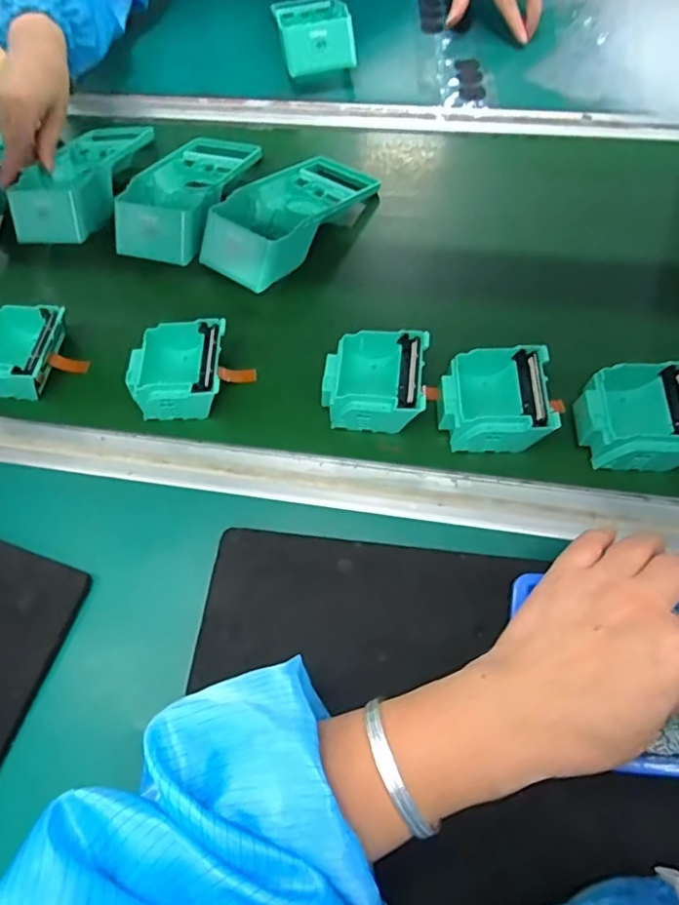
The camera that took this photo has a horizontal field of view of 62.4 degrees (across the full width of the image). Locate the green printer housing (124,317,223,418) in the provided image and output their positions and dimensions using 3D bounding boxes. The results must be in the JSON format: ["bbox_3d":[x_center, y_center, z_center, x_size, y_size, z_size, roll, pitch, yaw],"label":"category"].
[{"bbox_3d":[-0.132,-0.068,0.465,0.075,0.037,0.078,-1,63,3],"label":"green printer housing"}]

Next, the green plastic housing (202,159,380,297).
[{"bbox_3d":[-0.049,-0.232,0.532,0.096,0.052,0.190,30,69,17],"label":"green plastic housing"}]

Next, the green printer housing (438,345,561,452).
[{"bbox_3d":[0.118,-0.041,0.433,0.081,0.036,0.078,0,63,4],"label":"green printer housing"}]

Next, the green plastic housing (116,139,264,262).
[{"bbox_3d":[-0.150,-0.263,0.556,0.091,0.049,0.189,11,65,9],"label":"green plastic housing"}]

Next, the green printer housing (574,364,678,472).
[{"bbox_3d":[0.228,-0.025,0.416,0.091,0.035,0.076,0,63,4],"label":"green printer housing"}]

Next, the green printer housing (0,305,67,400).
[{"bbox_3d":[-0.279,-0.087,0.486,0.071,0.036,0.077,6,64,7],"label":"green printer housing"}]

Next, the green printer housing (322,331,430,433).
[{"bbox_3d":[0.028,-0.057,0.449,0.080,0.037,0.080,4,64,6],"label":"green printer housing"}]

